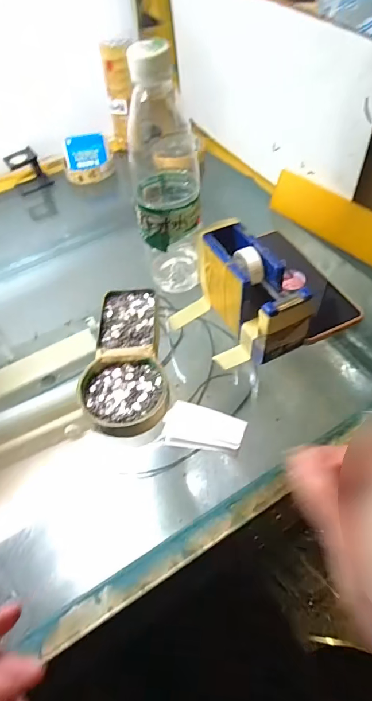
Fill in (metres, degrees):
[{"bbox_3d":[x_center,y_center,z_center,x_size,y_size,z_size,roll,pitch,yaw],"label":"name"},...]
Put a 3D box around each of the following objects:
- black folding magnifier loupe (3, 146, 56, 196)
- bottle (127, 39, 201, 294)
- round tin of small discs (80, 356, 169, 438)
[{"bbox_3d":[-0.240,-0.273,0.594,0.053,0.062,0.032,-34,57,-18],"label":"black folding magnifier loupe"},{"bbox_3d":[-0.018,-0.154,0.372,0.061,0.228,0.065,-5,53,3],"label":"bottle"},{"bbox_3d":[-0.057,0.041,0.356,0.081,0.013,0.075,-3,53,4],"label":"round tin of small discs"}]

